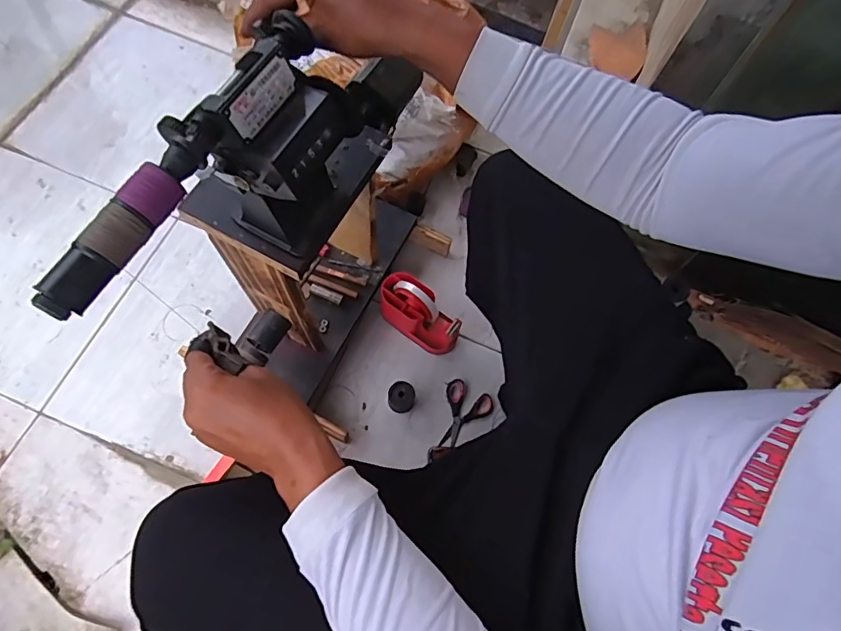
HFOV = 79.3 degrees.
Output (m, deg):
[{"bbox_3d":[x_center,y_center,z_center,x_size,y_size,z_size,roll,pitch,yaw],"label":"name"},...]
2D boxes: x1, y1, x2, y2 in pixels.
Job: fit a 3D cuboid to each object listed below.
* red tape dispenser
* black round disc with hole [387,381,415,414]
[{"bbox_3d":[-0.002,-0.004,0.861,0.146,0.098,0.064,35,70,9],"label":"red tape dispenser"},{"bbox_3d":[-0.032,0.137,0.838,0.041,0.050,0.044,2,68,-4],"label":"black round disc with hole"}]

